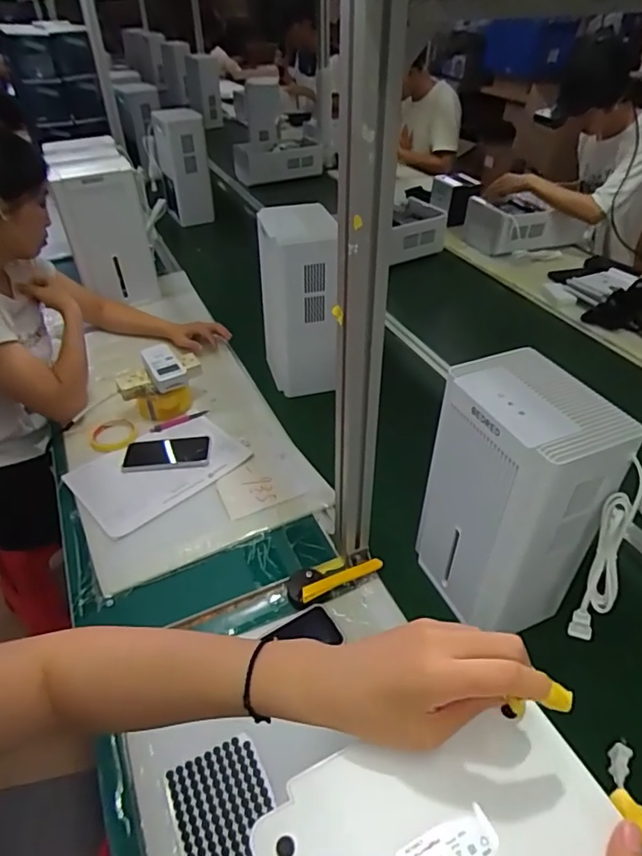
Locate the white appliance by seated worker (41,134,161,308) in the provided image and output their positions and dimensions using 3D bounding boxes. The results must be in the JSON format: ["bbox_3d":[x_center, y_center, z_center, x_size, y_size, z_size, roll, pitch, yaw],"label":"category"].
[{"bbox_3d":[-0.640,-0.611,1.597,0.211,0.334,0.474,-17,42,-17],"label":"white appliance by seated worker"}]

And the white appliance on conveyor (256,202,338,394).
[{"bbox_3d":[-0.052,-0.267,1.164,0.151,0.346,0.208,-8,40,-7],"label":"white appliance on conveyor"}]

